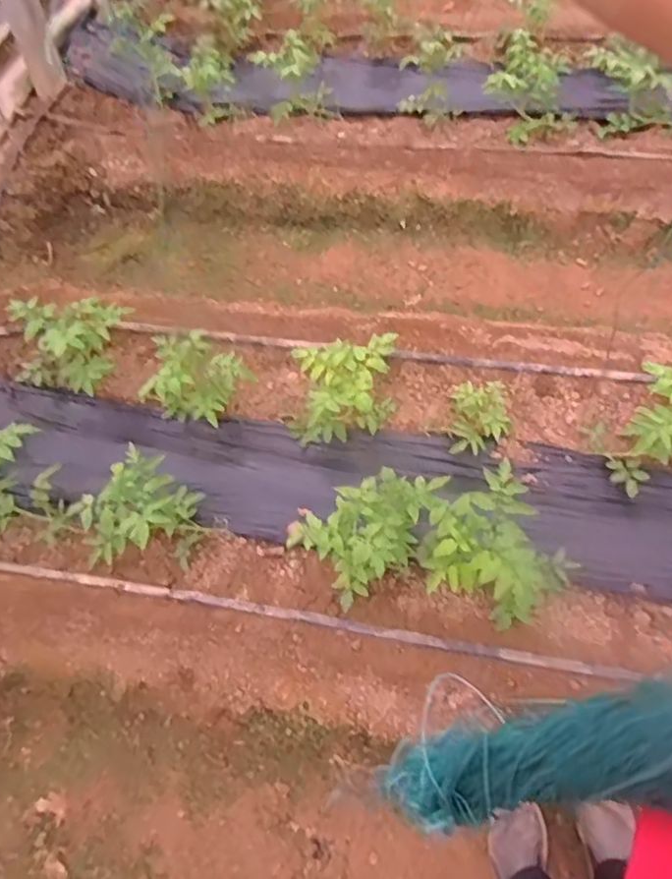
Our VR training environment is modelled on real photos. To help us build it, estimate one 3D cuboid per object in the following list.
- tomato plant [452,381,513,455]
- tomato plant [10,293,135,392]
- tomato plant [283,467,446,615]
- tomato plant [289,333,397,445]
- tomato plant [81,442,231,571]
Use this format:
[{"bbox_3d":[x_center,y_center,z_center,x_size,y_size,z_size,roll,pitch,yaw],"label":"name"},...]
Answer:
[{"bbox_3d":[0.356,-0.053,1.471,0.148,0.130,0.176,0,59,6],"label":"tomato plant"},{"bbox_3d":[-0.748,-0.265,1.687,0.312,0.235,0.248,16,62,15],"label":"tomato plant"},{"bbox_3d":[0.073,0.205,1.293,0.201,0.278,0.273,38,68,24],"label":"tomato plant"},{"bbox_3d":[0.015,-0.122,1.509,0.271,0.208,0.235,1,61,4],"label":"tomato plant"},{"bbox_3d":[-0.442,0.191,1.405,0.238,0.206,0.261,25,65,17],"label":"tomato plant"}]

